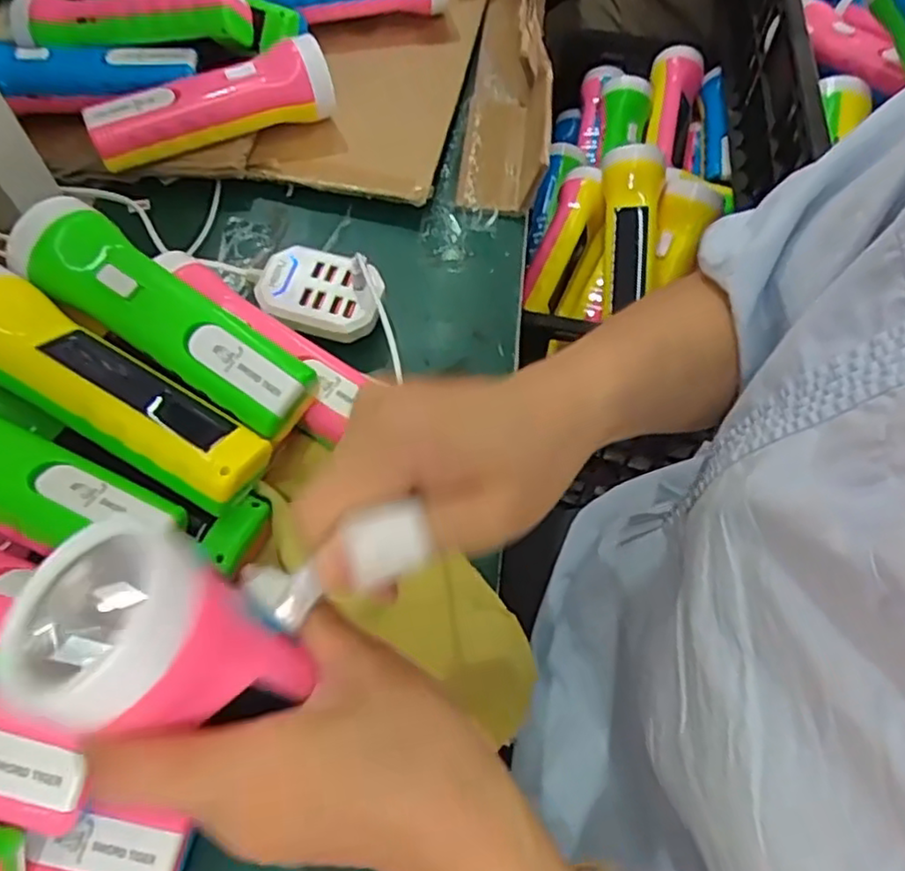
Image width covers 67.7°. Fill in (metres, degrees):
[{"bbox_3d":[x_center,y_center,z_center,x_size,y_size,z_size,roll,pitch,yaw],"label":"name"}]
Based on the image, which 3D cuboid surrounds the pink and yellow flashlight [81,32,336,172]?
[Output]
[{"bbox_3d":[-0.159,-0.222,0.460,0.165,0.050,0.043,-23,65,-12],"label":"pink and yellow flashlight"}]

